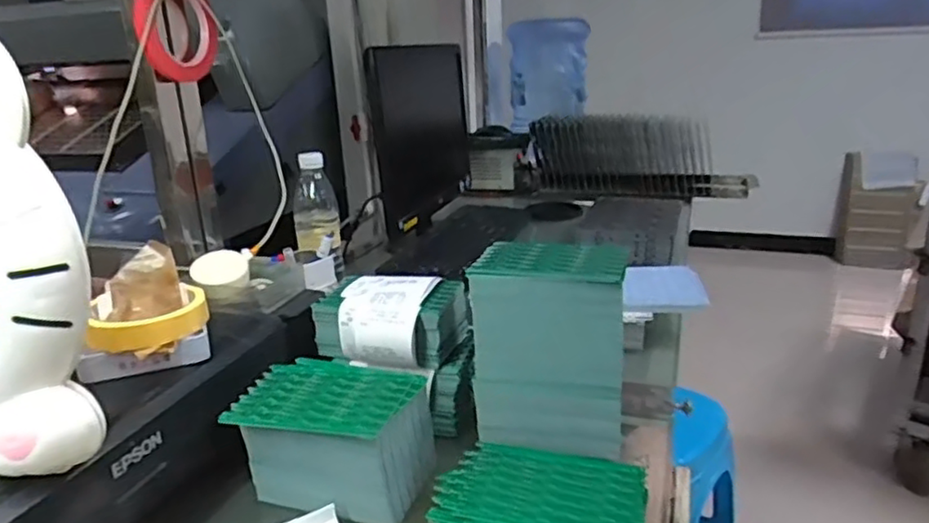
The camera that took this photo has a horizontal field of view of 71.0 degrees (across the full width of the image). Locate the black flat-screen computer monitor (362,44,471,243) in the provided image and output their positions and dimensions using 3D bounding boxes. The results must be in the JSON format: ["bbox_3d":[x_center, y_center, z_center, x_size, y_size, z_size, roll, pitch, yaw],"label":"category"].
[{"bbox_3d":[-0.072,-0.229,1.179,0.056,0.291,0.404,4,19,17],"label":"black flat-screen computer monitor"}]

